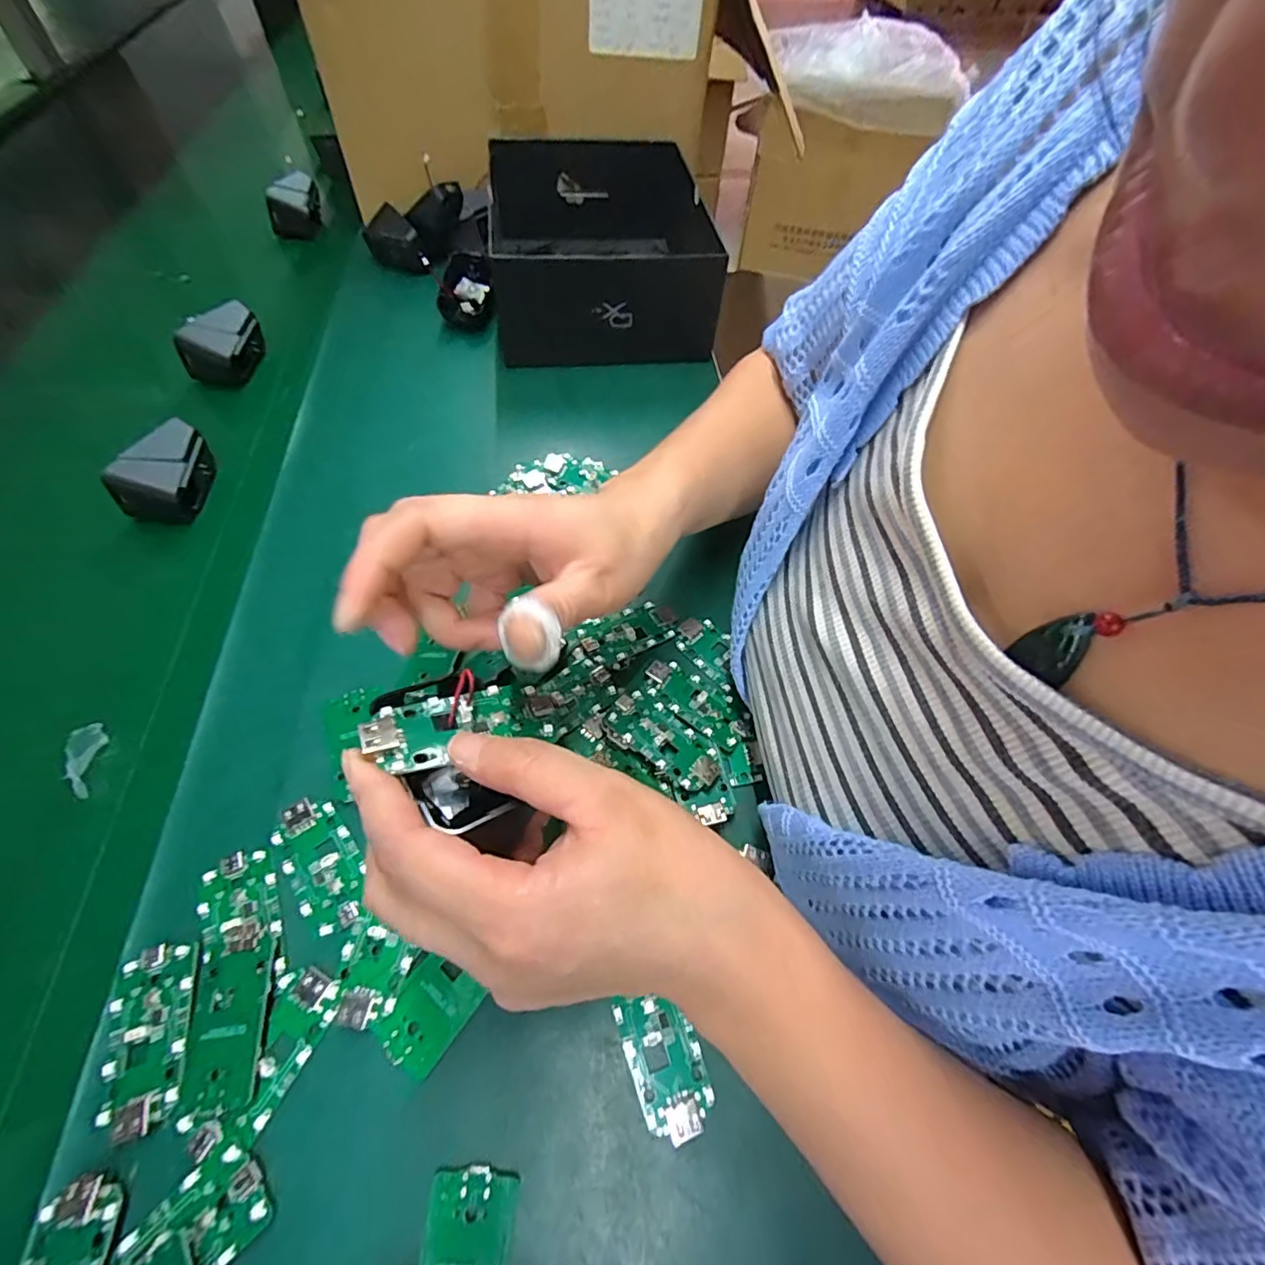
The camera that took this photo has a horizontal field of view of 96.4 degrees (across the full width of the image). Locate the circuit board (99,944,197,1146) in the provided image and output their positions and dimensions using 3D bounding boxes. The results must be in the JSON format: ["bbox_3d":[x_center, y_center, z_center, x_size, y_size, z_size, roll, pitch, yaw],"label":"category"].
[{"bbox_3d":[-0.195,0.161,0.227,0.030,0.004,0.063,-10,59,-10],"label":"circuit board"}]

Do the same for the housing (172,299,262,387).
[{"bbox_3d":[-0.337,-0.236,0.464,0.032,0.044,0.063,9,57,2],"label":"housing"}]

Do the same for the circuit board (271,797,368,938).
[{"bbox_3d":[-0.147,0.108,0.267,0.030,0.008,0.066,-33,65,-22],"label":"circuit board"}]

